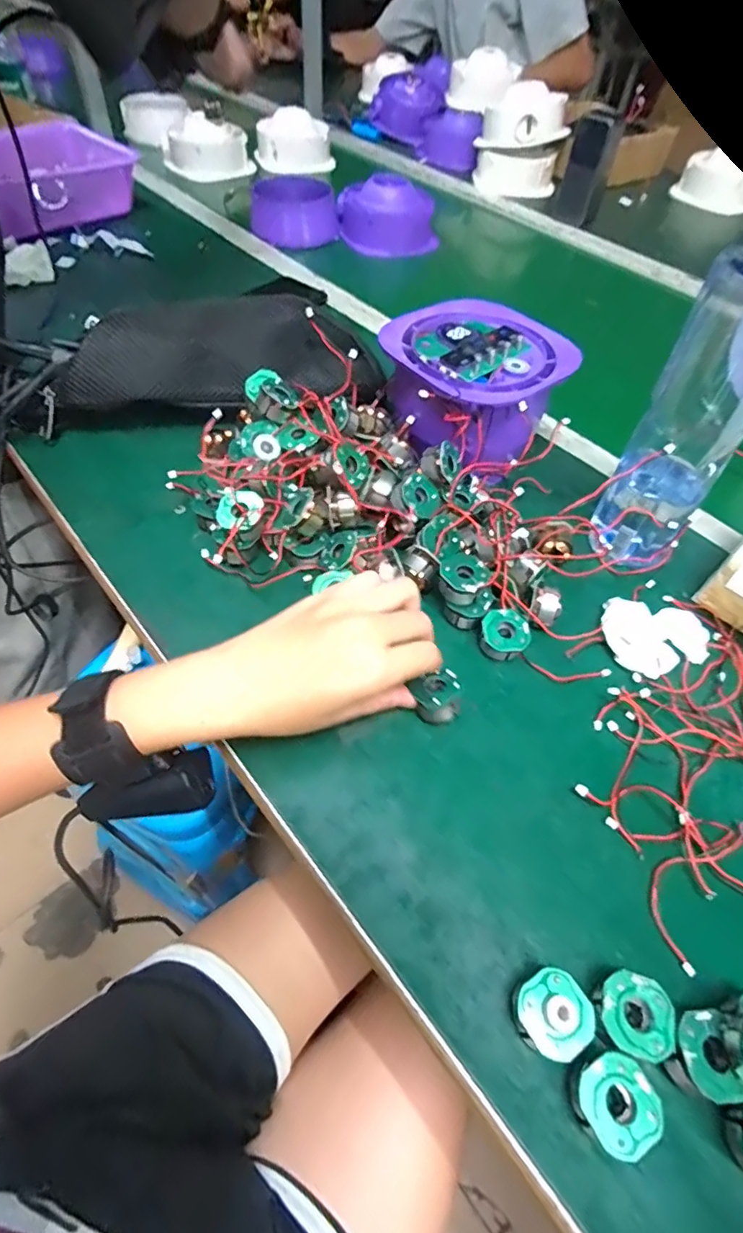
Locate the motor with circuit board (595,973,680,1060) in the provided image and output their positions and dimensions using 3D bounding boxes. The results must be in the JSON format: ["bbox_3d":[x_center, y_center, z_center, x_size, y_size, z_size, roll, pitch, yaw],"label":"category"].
[{"bbox_3d":[0.116,0.180,0.248,0.033,0.023,0.030,2,54,-2],"label":"motor with circuit board"}]

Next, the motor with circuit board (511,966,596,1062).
[{"bbox_3d":[0.080,0.177,0.245,0.032,0.027,0.030,2,54,-2],"label":"motor with circuit board"}]

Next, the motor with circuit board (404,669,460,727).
[{"bbox_3d":[0.041,0.050,0.333,0.027,0.022,0.027,-16,60,-14],"label":"motor with circuit board"}]

